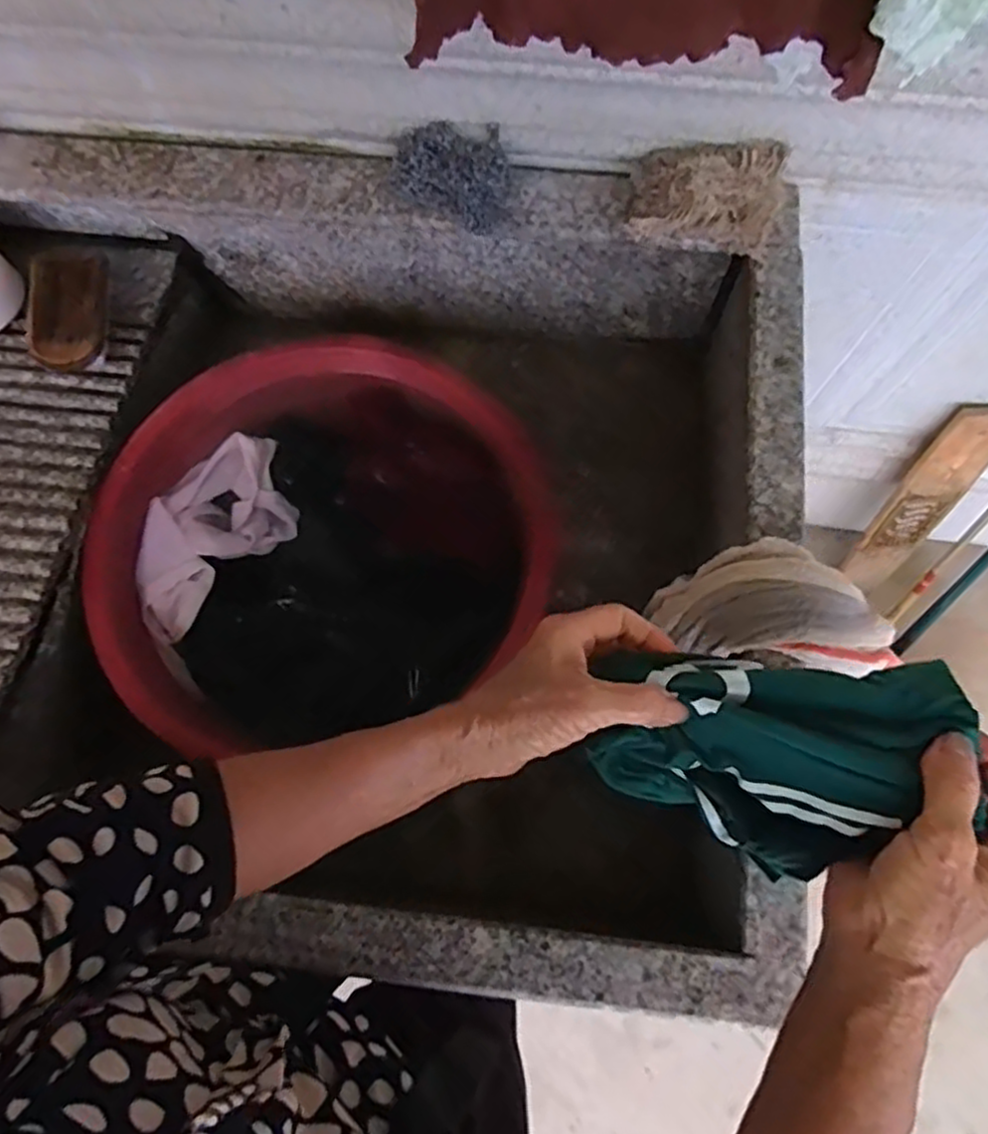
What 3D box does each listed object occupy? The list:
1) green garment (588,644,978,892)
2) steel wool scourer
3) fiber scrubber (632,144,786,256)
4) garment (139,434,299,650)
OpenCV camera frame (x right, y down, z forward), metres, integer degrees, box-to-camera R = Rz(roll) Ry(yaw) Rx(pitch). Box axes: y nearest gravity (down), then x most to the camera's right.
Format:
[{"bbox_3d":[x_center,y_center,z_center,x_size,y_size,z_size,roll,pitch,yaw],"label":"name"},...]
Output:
[{"bbox_3d":[0.143,0.099,0.375,0.164,0.072,0.112,3,75,2],"label":"green garment"},{"bbox_3d":[-0.030,-0.306,0.561,0.096,0.038,0.065,31,78,9],"label":"steel wool scourer"},{"bbox_3d":[0.159,-0.279,0.543,0.106,0.038,0.063,9,75,4],"label":"fiber scrubber"},{"bbox_3d":[-0.251,-0.032,0.634,0.105,0.030,0.174,42,80,11],"label":"garment"}]

